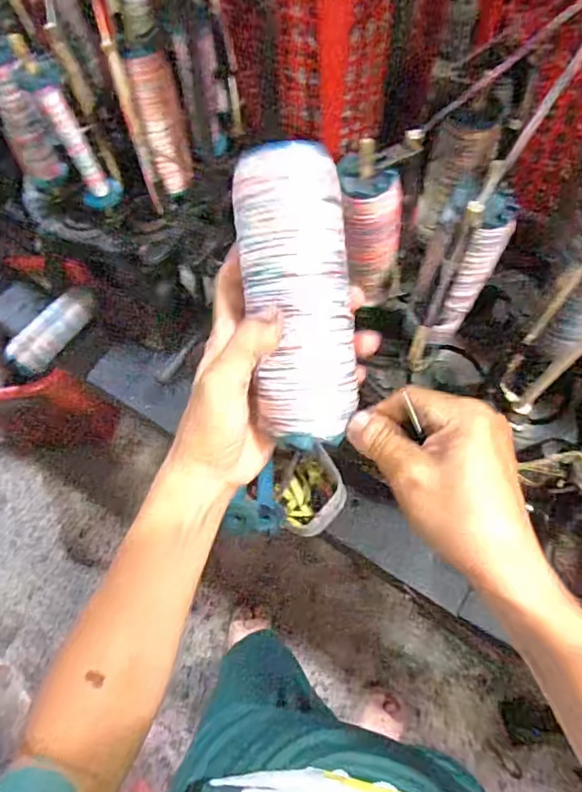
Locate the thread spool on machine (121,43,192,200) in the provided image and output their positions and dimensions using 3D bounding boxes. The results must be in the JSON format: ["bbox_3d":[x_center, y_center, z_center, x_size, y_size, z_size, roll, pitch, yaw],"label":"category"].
[{"bbox_3d":[-0.135,-0.286,0.542,0.043,0.134,0.045,-2,62,3],"label":"thread spool on machine"}]

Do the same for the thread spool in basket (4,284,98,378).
[{"bbox_3d":[-0.351,-0.098,0.760,0.050,0.044,0.150,31,68,19],"label":"thread spool in basket"}]

